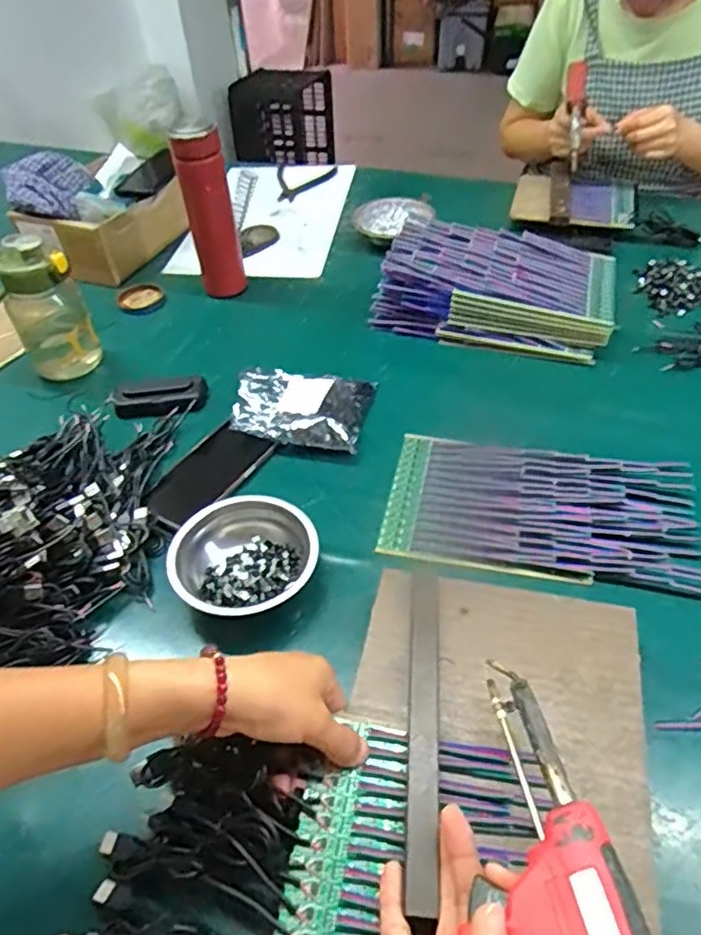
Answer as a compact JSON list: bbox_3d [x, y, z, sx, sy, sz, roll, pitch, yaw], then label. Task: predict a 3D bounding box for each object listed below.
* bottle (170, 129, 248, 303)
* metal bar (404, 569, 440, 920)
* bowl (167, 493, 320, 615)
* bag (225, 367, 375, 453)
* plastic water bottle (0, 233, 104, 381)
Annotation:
[{"bbox_3d":[-0.191,-0.342,0.858,0.062,0.227,0.055,-14,46,-10],"label":"bottle"},{"bbox_3d":[0.051,0.166,0.432,0.020,0.007,0.239,1,41,6],"label":"metal bar"},{"bbox_3d":[-0.093,0.083,0.564,0.128,0.040,0.118,-2,45,2],"label":"bowl"},{"bbox_3d":[-0.055,-0.075,0.722,0.147,0.039,0.121,6,46,10],"label":"bag"},{"bbox_3d":[-0.383,-0.195,0.779,0.096,0.177,0.111,-25,49,-20],"label":"plastic water bottle"}]

